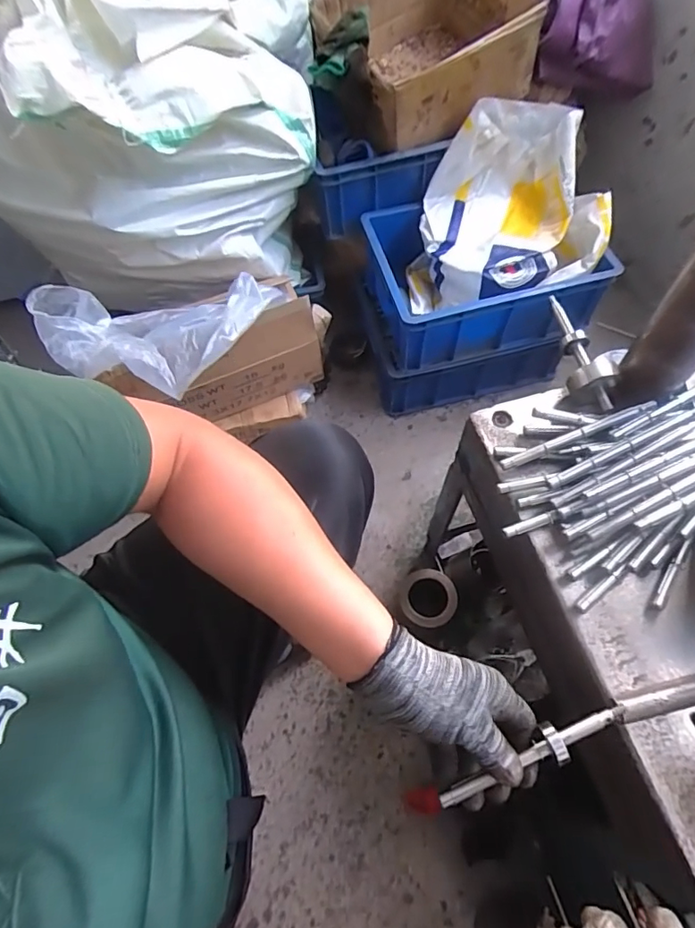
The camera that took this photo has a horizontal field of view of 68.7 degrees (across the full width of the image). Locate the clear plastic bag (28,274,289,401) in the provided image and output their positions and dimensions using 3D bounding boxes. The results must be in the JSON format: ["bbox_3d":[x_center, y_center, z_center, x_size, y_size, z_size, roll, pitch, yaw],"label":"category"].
[{"bbox_3d":[-0.272,-0.194,0.760,0.352,0.085,0.174,-10,63,-3],"label":"clear plastic bag"}]

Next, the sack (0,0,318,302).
[{"bbox_3d":[-0.342,-0.681,0.929,0.549,0.491,0.626,-1,62,1],"label":"sack"}]

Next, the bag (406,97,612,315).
[{"bbox_3d":[0.291,-0.459,0.937,0.312,0.252,0.259,3,63,4],"label":"bag"}]

